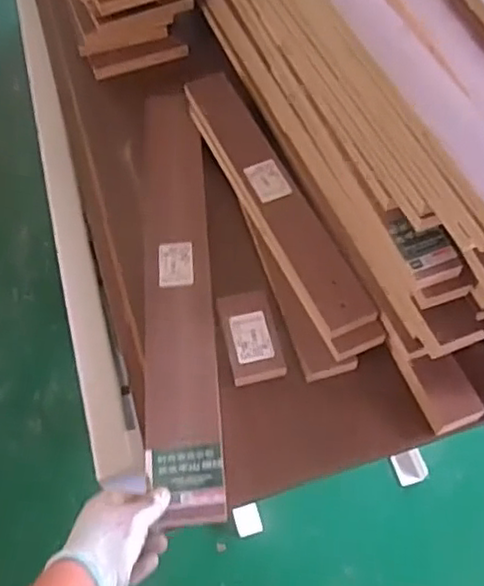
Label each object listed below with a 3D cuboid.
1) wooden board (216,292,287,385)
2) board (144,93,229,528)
[{"bbox_3d":[0.011,0.045,0.740,0.060,0.016,0.113,-12,59,-4],"label":"wooden board"},{"bbox_3d":[-0.078,-0.030,0.804,0.080,0.020,0.604,-3,57,-5],"label":"board"}]

